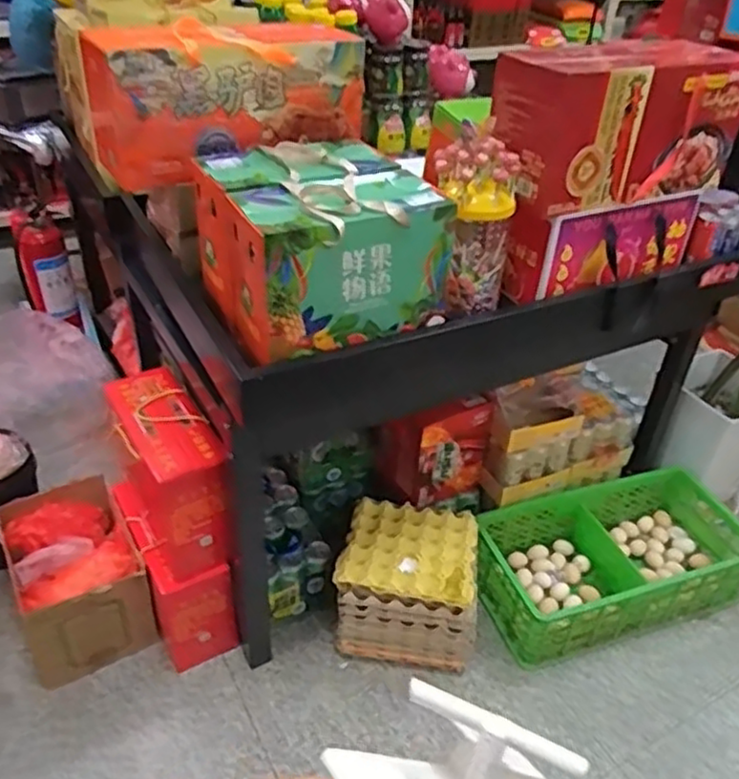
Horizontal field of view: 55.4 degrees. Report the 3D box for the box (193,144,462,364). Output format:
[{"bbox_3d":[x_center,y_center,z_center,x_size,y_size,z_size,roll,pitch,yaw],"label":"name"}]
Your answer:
[{"bbox_3d":[-0.088,-0.260,1.211,0.344,0.215,0.343,-14,40,-22],"label":"box"}]

